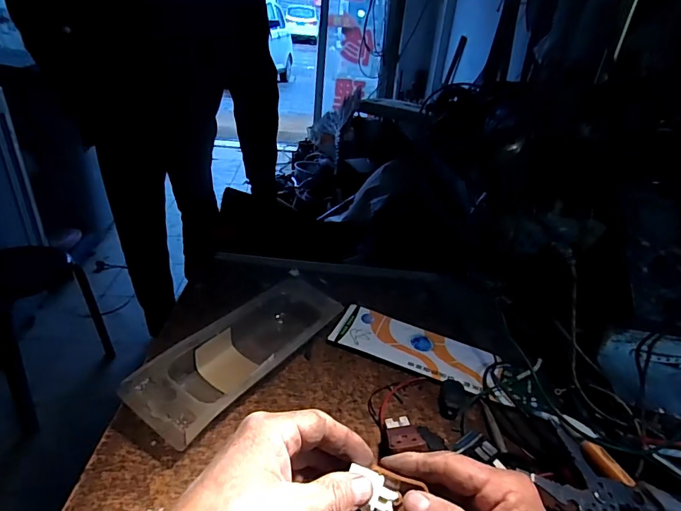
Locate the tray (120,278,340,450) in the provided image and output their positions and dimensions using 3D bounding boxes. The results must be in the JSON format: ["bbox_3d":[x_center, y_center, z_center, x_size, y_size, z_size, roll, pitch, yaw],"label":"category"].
[{"bbox_3d":[-0.099,0.100,0.469,0.093,0.046,0.251,20,33,26],"label":"tray"}]

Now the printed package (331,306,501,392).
[{"bbox_3d":[0.086,0.112,0.539,0.186,0.014,0.084,14,31,18],"label":"printed package"}]

